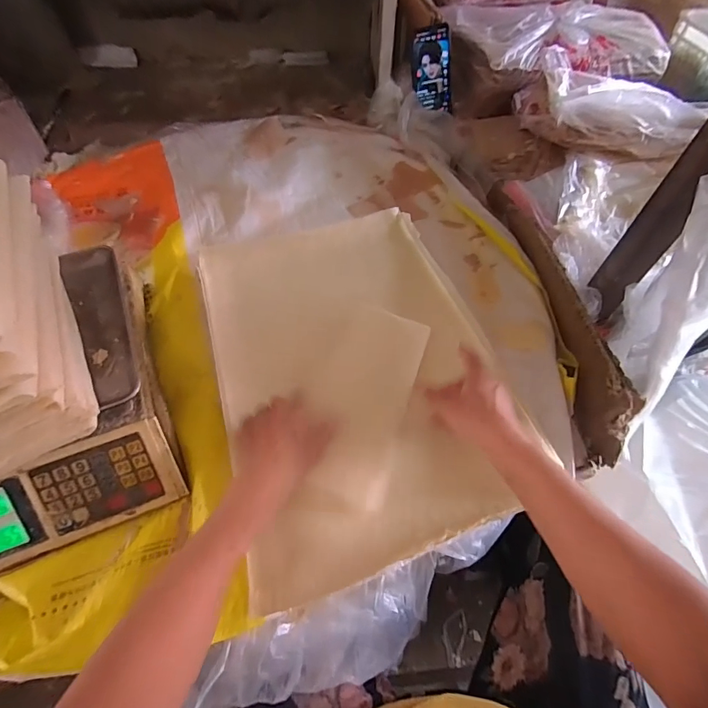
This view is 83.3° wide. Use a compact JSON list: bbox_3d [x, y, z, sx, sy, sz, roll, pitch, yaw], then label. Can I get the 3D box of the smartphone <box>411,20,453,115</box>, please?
[{"bbox_3d":[0.153,-0.548,0.778,0.074,0.140,0.016,-11,39,7],"label":"smartphone"}]

